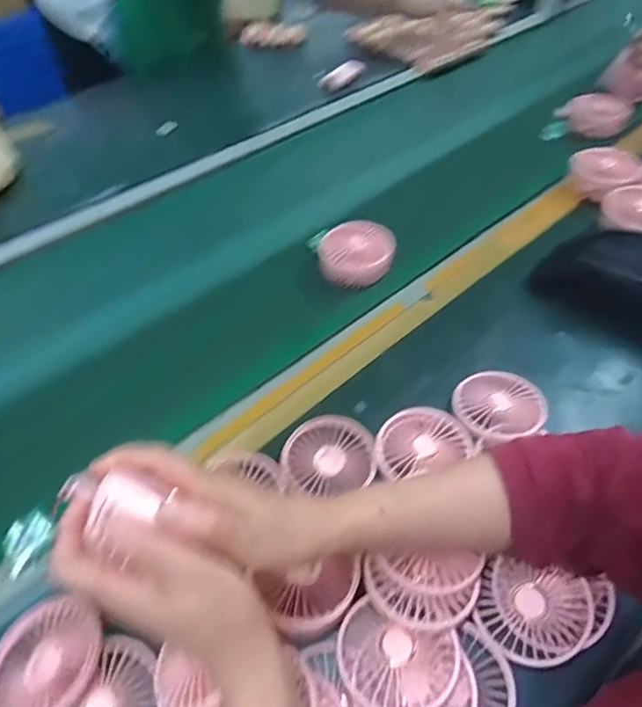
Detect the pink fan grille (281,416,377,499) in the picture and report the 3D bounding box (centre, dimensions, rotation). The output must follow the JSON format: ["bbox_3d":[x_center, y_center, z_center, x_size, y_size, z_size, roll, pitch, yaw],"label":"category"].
[{"bbox_3d":[0.007,0.099,0.514,0.086,0.013,0.078,-13,49,-8],"label":"pink fan grille"}]

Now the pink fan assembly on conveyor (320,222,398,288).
[{"bbox_3d":[0.046,-0.126,0.677,0.092,0.042,0.087,3,49,5],"label":"pink fan assembly on conveyor"}]

